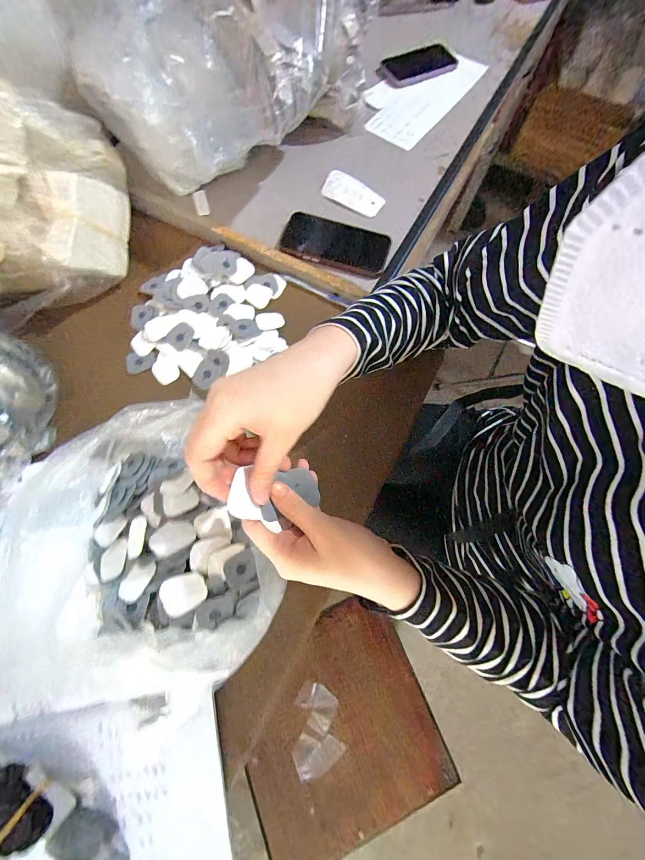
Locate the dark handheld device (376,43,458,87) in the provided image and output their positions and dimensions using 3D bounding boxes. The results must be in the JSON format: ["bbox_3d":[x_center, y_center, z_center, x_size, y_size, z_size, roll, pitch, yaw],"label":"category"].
[{"bbox_3d":[0.183,-0.717,0.621,0.160,0.018,0.079,-30,74,-8],"label":"dark handheld device"}]

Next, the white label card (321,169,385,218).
[{"bbox_3d":[0.052,-0.391,0.523,0.103,0.004,0.061,25,76,2],"label":"white label card"}]

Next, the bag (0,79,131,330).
[{"bbox_3d":[-0.394,-0.290,0.421,0.238,0.167,0.226,-16,72,-4],"label":"bag"}]

